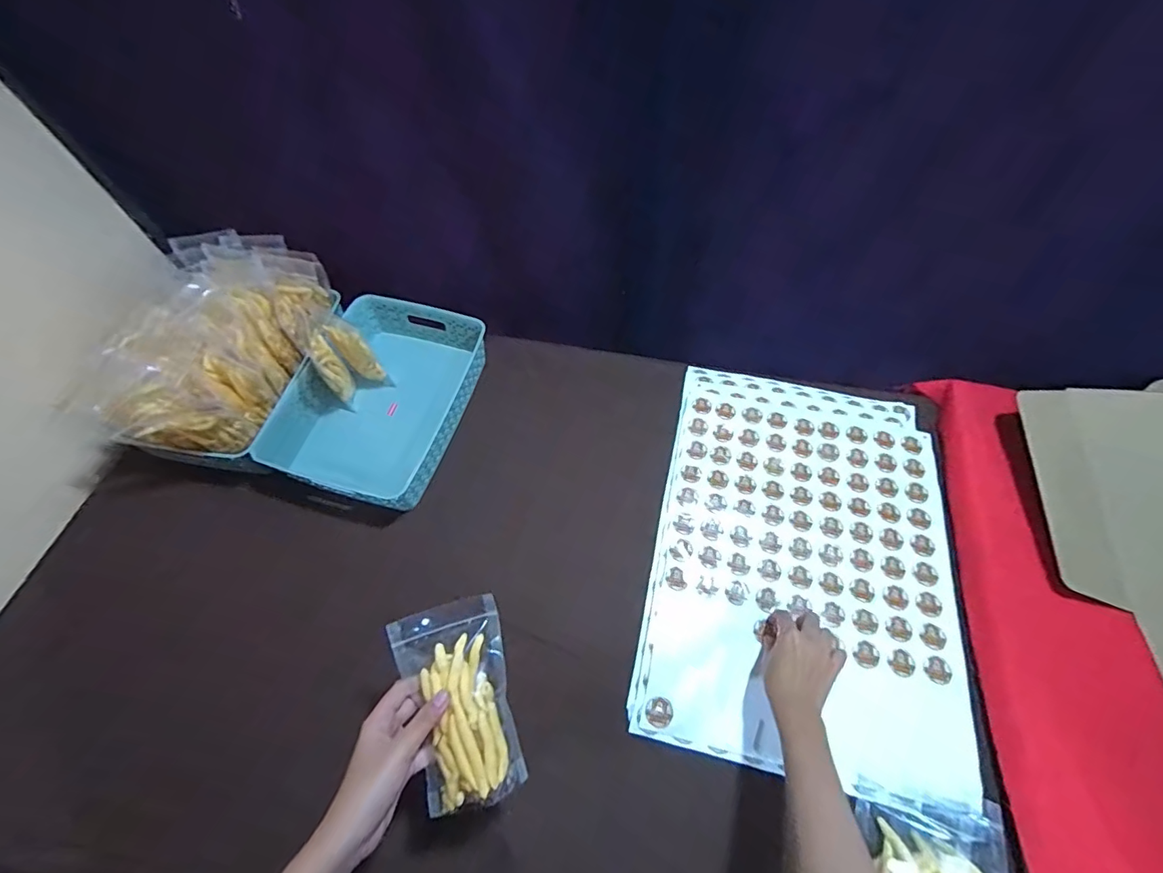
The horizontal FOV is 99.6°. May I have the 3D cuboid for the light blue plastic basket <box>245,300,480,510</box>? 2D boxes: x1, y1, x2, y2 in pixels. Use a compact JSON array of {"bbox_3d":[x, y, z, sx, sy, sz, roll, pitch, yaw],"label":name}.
[{"bbox_3d":[-0.297,-0.065,0.743,0.230,0.075,0.323,12,62,8],"label":"light blue plastic basket"}]

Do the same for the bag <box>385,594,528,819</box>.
[{"bbox_3d":[-0.108,0.239,0.446,0.092,0.027,0.163,-16,74,-8],"label":"bag"}]

